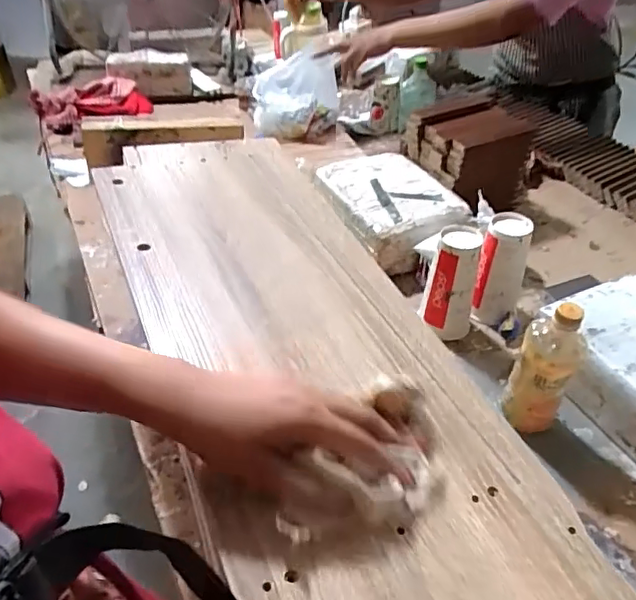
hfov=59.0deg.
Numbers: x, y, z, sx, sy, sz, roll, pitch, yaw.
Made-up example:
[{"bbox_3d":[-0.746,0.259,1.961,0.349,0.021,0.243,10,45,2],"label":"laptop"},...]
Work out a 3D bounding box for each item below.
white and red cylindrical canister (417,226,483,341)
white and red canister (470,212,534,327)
[{"bbox_3d":[0.209,-0.025,0.862,0.076,0.154,0.084,19,44,18],"label":"white and red cylindrical canister"},{"bbox_3d":[0.289,-0.046,0.877,0.073,0.160,0.072,24,46,23],"label":"white and red canister"}]

